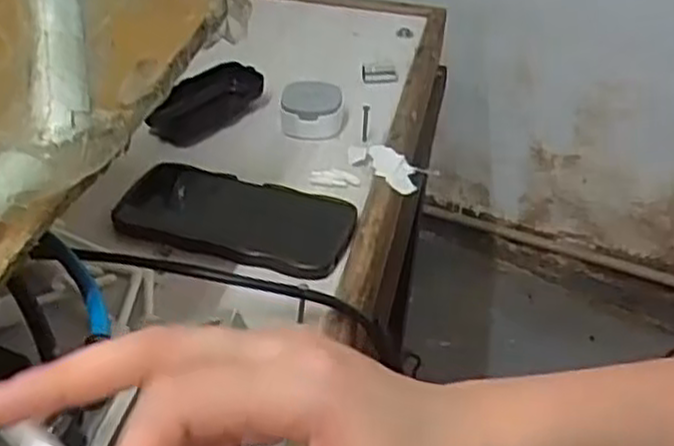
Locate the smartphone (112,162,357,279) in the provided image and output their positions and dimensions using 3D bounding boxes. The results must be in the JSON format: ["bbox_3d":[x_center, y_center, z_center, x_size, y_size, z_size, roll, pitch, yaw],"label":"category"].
[{"bbox_3d":[-0.075,-0.008,0.568,0.173,0.007,0.085,14,40,13],"label":"smartphone"}]

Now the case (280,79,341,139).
[{"bbox_3d":[-0.022,-0.101,0.670,0.051,0.030,0.045,2,39,-2],"label":"case"}]

